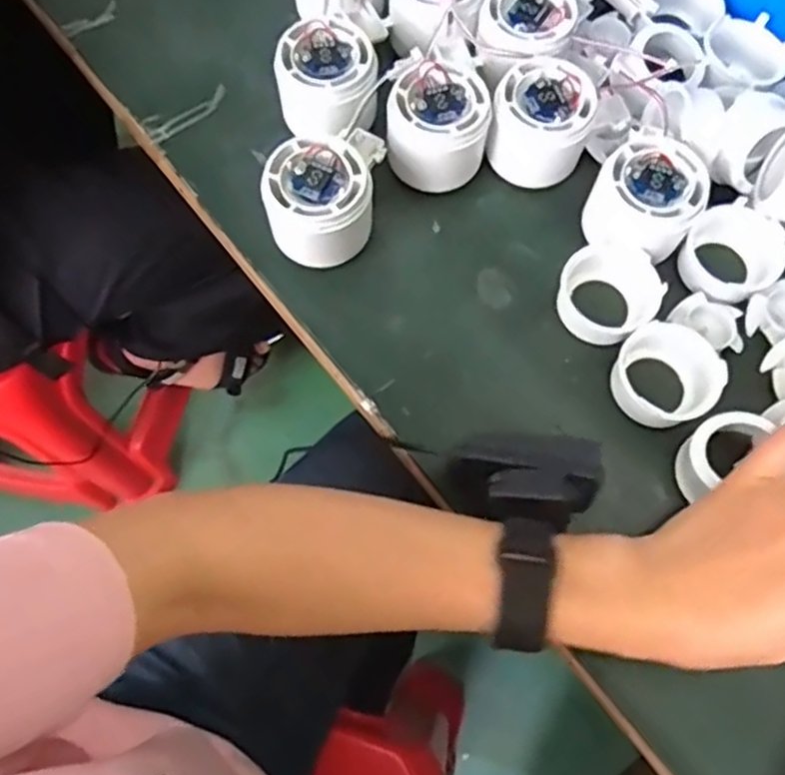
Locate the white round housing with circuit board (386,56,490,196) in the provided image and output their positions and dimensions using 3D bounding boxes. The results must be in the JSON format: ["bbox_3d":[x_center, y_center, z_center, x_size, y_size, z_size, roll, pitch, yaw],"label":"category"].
[{"bbox_3d":[0.027,-0.148,0.422,0.059,0.054,0.067,15,72,5],"label":"white round housing with circuit board"}]

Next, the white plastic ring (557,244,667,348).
[{"bbox_3d":[0.121,-0.052,0.401,0.053,0.024,0.052,0,71,0],"label":"white plastic ring"}]

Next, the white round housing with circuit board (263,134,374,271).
[{"bbox_3d":[-0.042,-0.100,0.407,0.057,0.060,0.059,0,71,0],"label":"white round housing with circuit board"}]

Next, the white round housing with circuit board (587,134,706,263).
[{"bbox_3d":[0.144,-0.105,0.405,0.060,0.042,0.061,0,71,0],"label":"white round housing with circuit board"}]

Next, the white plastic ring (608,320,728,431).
[{"bbox_3d":[0.149,-0.007,0.386,0.054,0.019,0.053,0,71,0],"label":"white plastic ring"}]

